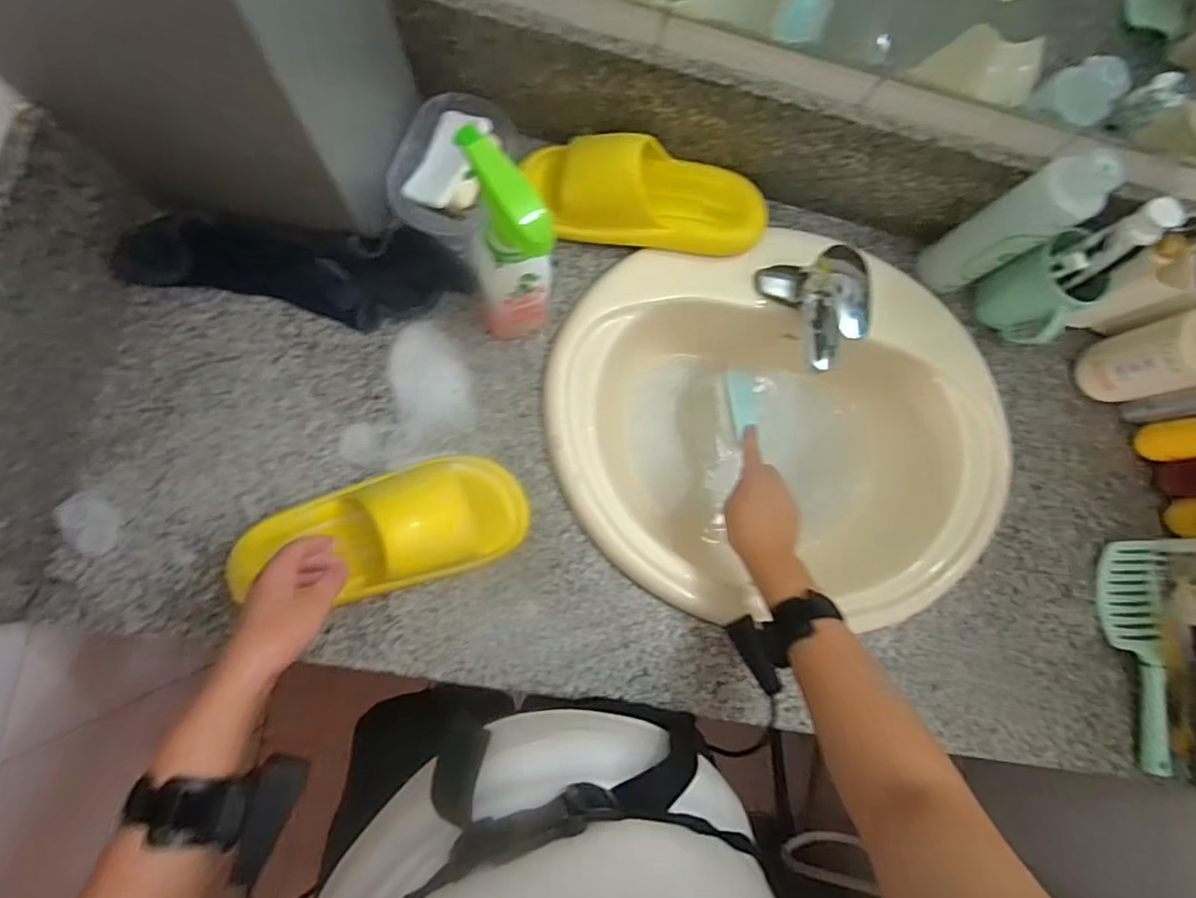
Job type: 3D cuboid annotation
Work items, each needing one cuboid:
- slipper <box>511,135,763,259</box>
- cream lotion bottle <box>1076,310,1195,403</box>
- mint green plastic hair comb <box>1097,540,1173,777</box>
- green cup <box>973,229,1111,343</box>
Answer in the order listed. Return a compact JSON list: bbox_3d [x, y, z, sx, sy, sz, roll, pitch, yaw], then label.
[{"bbox_3d":[0.052,-0.267,0.613,0.274,0.077,0.088,7,82,-8],"label":"slipper"},{"bbox_3d":[0.618,-0.101,0.627,0.076,0.203,0.075,-11,85,-10],"label":"cream lotion bottle"},{"bbox_3d":[0.622,0.234,0.669,0.068,0.035,0.252,-4,84,-9],"label":"mint green plastic hair comb"},{"bbox_3d":[0.503,-0.178,0.659,0.077,0.110,0.096,-27,88,-11],"label":"green cup"}]

